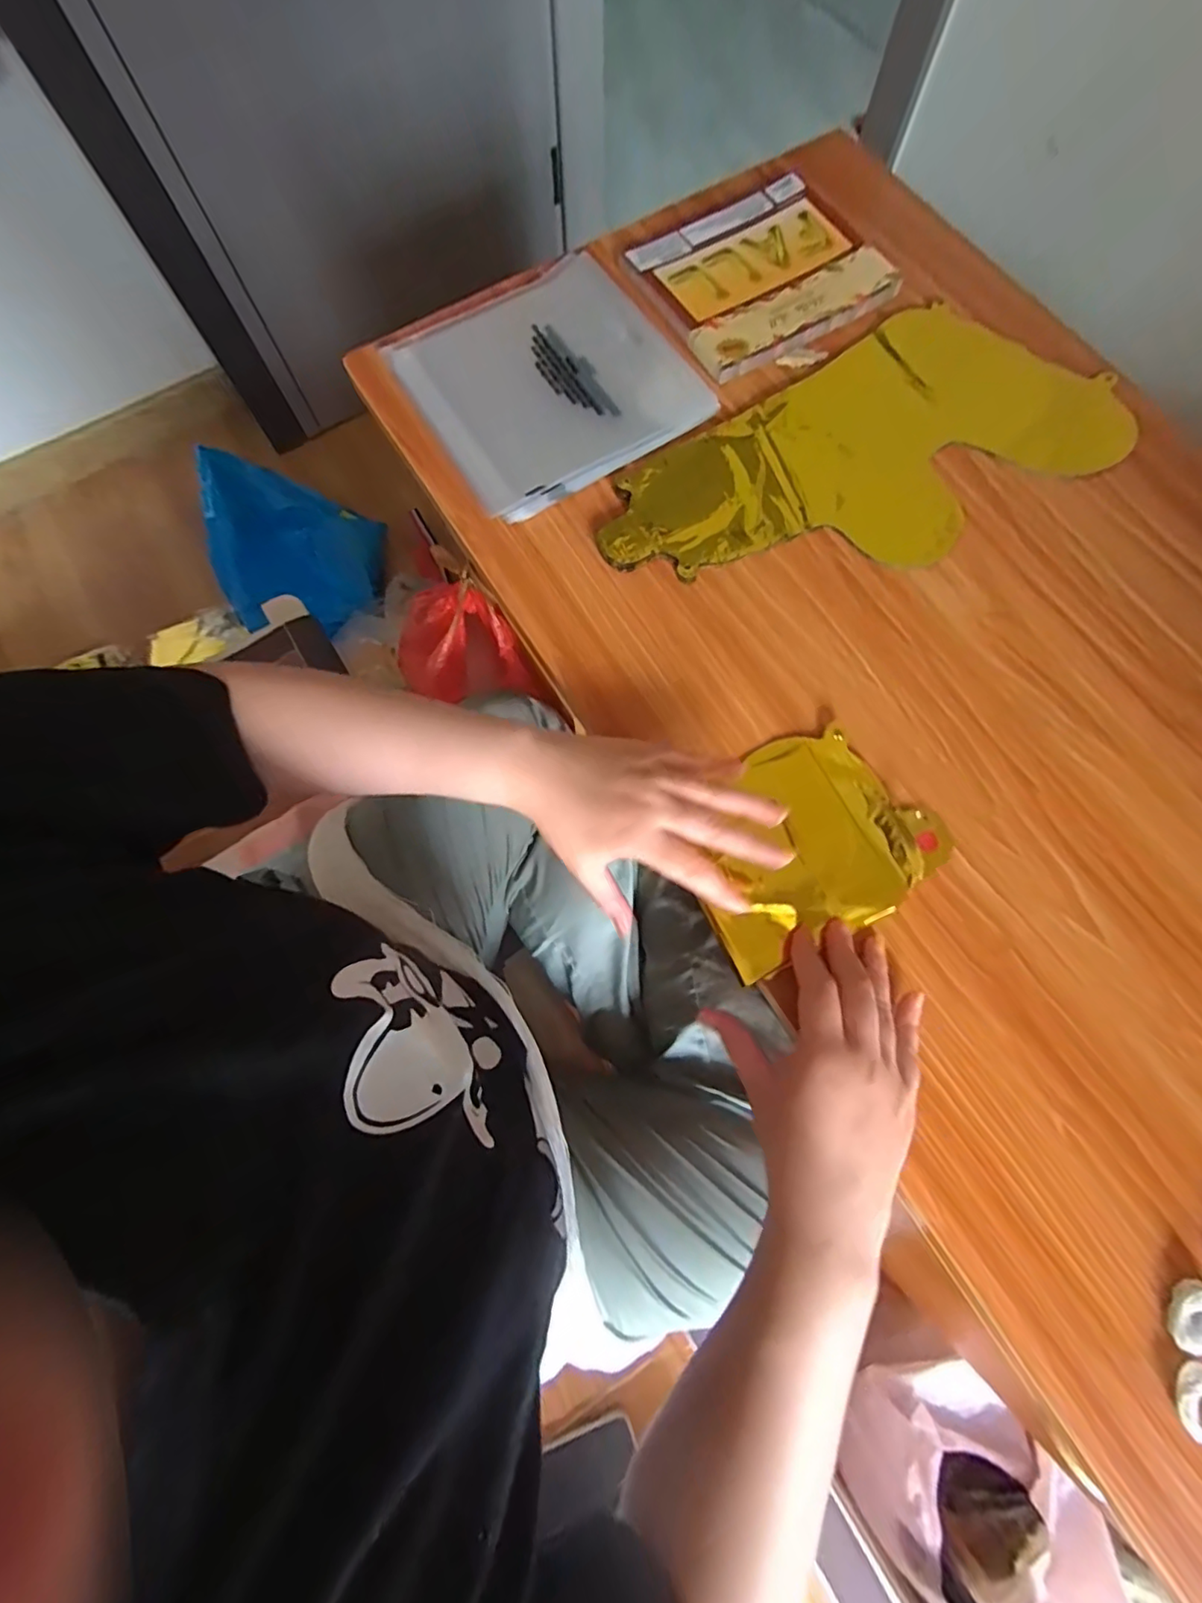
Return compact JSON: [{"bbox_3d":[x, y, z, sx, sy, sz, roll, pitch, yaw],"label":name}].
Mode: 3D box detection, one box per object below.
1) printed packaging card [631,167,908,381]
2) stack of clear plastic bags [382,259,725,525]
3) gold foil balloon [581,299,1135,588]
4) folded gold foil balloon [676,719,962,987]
[{"bbox_3d":[0.139,-0.469,0.507,0.186,0.010,0.163,-29,78,-5],"label":"printed packaging card"},{"bbox_3d":[-0.048,-0.351,0.475,0.204,0.016,0.203,-32,77,-7],"label":"stack of clear plastic bags"},{"bbox_3d":[0.206,-0.266,0.459,0.409,0.010,0.197,-33,77,-7],"label":"gold foil balloon"},{"bbox_3d":[0.135,0.026,0.384,0.156,0.013,0.129,-26,76,-1],"label":"folded gold foil balloon"}]

